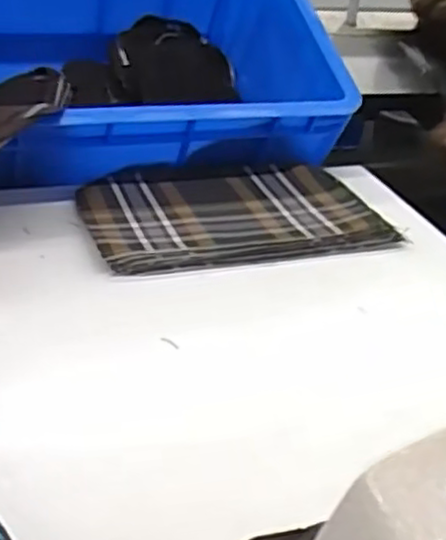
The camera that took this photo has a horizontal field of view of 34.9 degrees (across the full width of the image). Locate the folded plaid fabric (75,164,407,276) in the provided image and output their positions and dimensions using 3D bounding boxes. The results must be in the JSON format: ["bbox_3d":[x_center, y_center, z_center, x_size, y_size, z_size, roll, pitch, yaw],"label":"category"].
[{"bbox_3d":[0.012,-0.053,0.641,0.267,0.014,0.150,-4,34,-16],"label":"folded plaid fabric"}]

